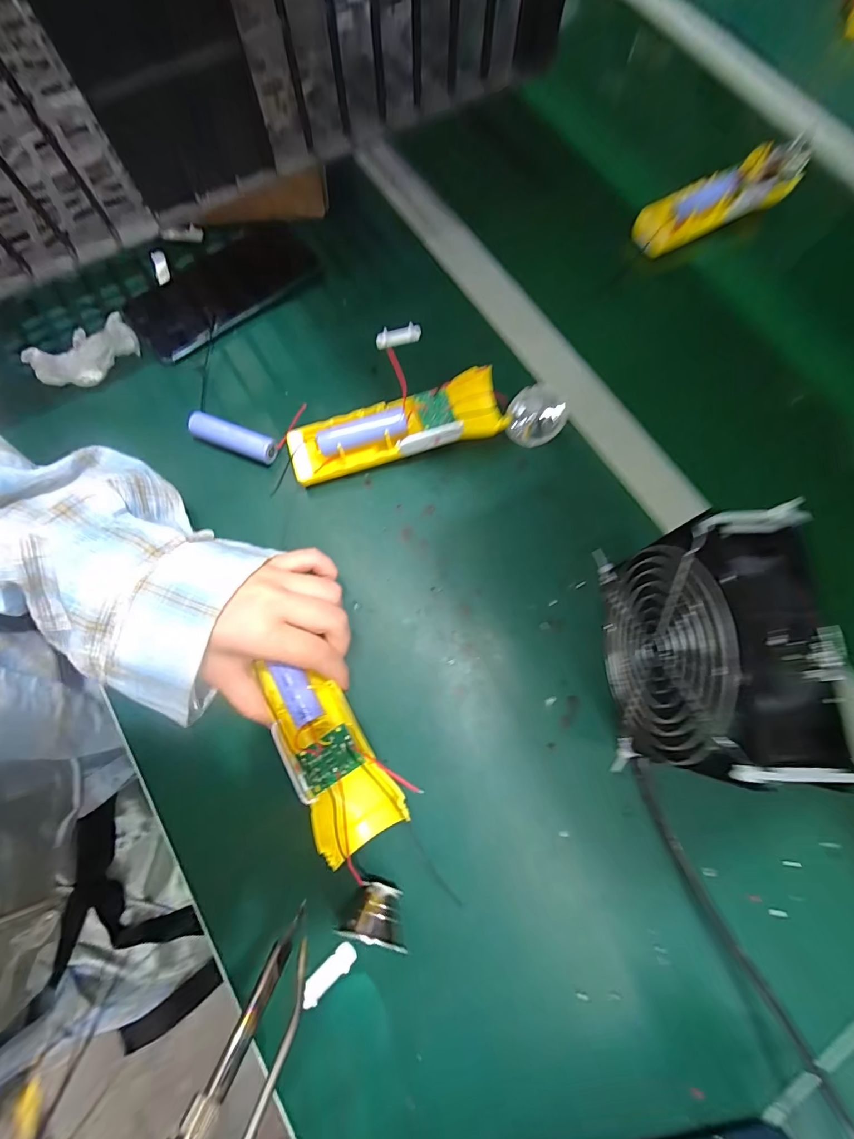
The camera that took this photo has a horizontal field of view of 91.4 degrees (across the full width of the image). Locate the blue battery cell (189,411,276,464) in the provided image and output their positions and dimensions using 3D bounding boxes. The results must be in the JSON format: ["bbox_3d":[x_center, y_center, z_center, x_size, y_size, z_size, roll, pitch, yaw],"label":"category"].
[{"bbox_3d":[-0.148,-0.099,0.320,0.069,0.022,0.016,21,74,4],"label":"blue battery cell"}]

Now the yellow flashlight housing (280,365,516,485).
[{"bbox_3d":[-0.023,-0.106,0.317,0.160,0.034,0.048,-15,75,-7],"label":"yellow flashlight housing"}]

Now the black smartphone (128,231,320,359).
[{"bbox_3d":[-0.175,-0.244,0.361,0.163,0.011,0.083,-35,78,-11],"label":"black smartphone"}]

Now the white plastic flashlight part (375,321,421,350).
[{"bbox_3d":[-0.024,-0.199,0.356,0.039,0.014,0.008,-16,75,-7],"label":"white plastic flashlight part"}]

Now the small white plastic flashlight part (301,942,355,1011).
[{"bbox_3d":[-0.056,0.229,0.236,0.034,0.006,0.011,-41,79,-13],"label":"small white plastic flashlight part"}]

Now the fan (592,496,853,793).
[{"bbox_3d":[0.142,0.045,0.228,0.056,0.130,0.125,2,74,-2],"label":"fan"}]

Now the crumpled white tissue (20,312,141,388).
[{"bbox_3d":[-0.271,-0.169,0.329,0.079,0.026,0.047,-34,78,-11],"label":"crumpled white tissue"}]

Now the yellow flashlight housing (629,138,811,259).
[{"bbox_3d":[0.296,-0.369,0.410,0.201,0.029,0.048,-29,77,-10],"label":"yellow flashlight housing"}]

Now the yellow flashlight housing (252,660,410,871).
[{"bbox_3d":[-0.059,0.107,0.247,0.049,0.034,0.116,-29,88,-10],"label":"yellow flashlight housing"}]

